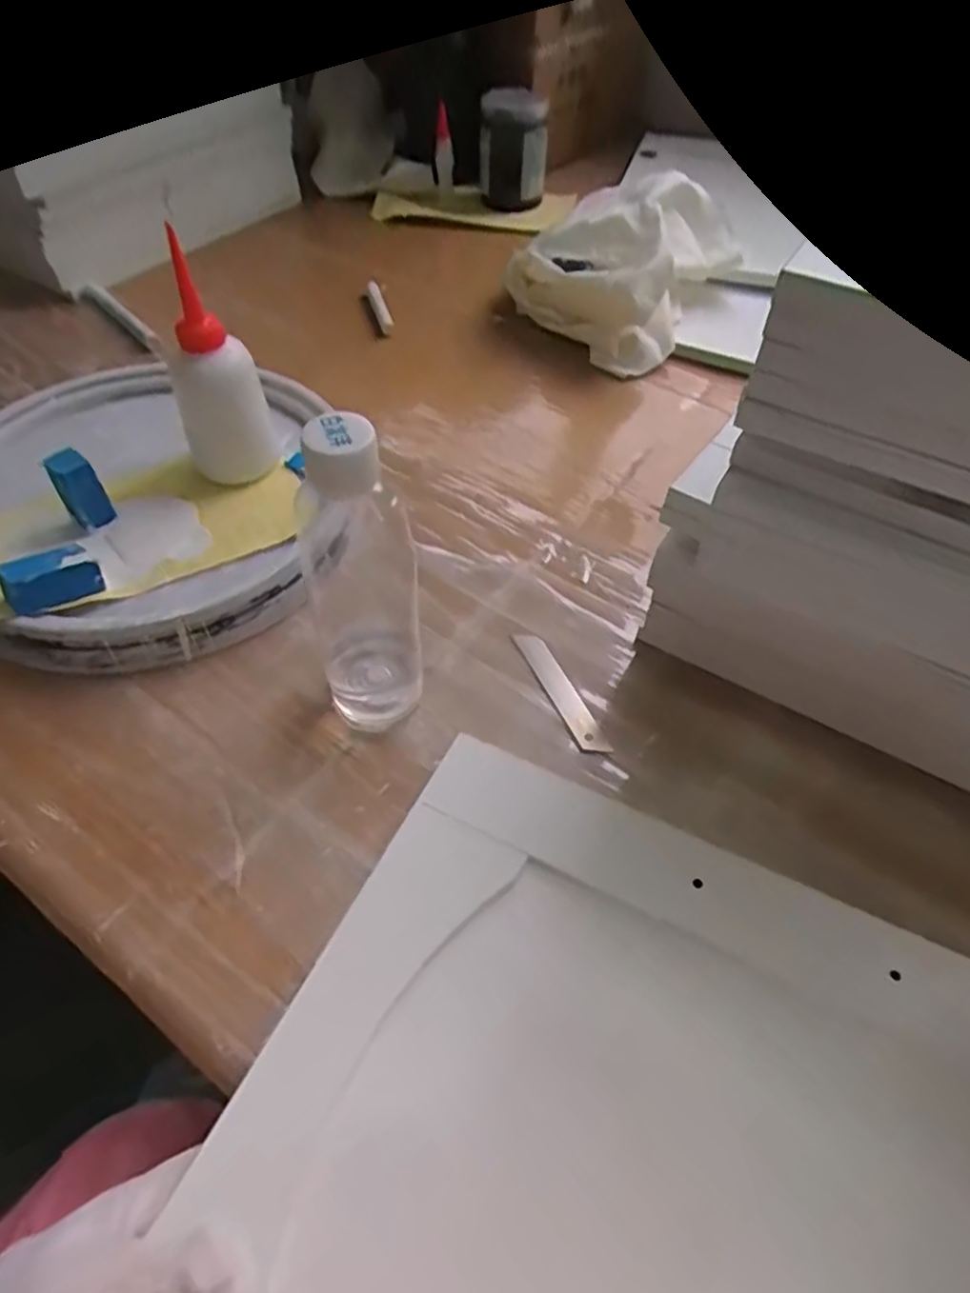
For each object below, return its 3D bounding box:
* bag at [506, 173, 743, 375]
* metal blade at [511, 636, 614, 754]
[{"bbox_3d":[0.126,-0.364,0.718,0.180,0.117,0.194,25,55,19],"label":"bag"},{"bbox_3d":[0.046,0.026,0.457,0.020,0.004,0.098,-18,53,-15],"label":"metal blade"}]

